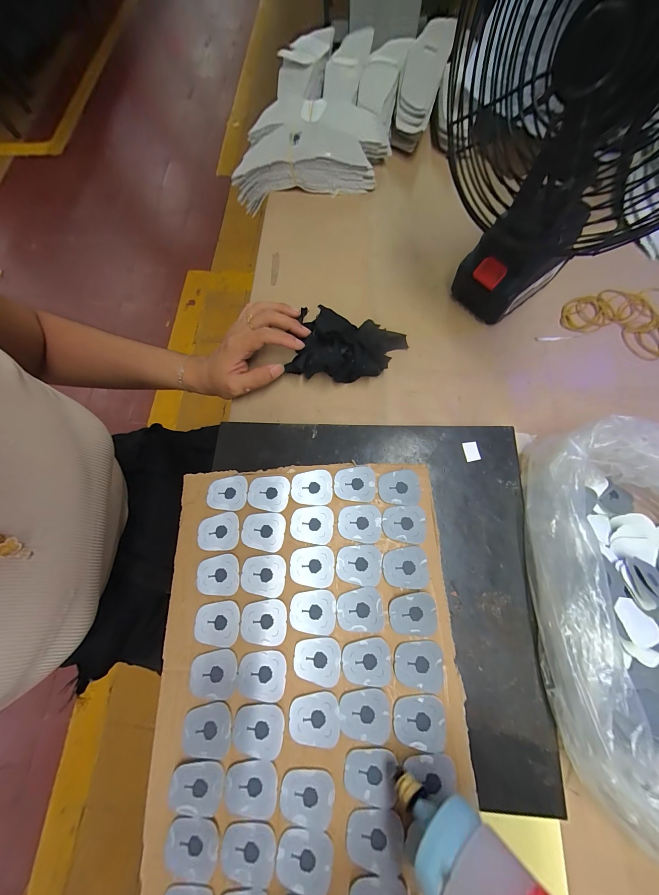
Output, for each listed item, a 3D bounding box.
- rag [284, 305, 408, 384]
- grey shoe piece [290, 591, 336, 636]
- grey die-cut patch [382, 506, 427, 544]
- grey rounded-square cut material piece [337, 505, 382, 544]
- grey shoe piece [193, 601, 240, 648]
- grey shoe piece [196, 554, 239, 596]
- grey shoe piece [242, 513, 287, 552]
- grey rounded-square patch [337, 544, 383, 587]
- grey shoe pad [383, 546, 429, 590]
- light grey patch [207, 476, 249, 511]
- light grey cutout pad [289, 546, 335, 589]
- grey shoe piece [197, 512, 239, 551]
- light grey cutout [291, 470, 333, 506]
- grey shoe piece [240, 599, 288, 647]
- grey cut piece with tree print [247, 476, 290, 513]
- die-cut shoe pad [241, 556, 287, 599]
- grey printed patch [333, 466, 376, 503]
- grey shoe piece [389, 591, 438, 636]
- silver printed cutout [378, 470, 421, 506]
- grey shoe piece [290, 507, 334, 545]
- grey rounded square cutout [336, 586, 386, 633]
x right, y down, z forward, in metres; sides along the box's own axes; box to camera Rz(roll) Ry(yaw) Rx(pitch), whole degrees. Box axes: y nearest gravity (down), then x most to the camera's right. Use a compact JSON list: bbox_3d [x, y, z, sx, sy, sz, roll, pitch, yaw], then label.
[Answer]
[{"bbox_3d":[0.022,-0.114,0.316,0.128,0.053,0.070,7,74,2],"label":"rag"},{"bbox_3d":[-0.014,0.138,0.239,0.038,0.004,0.033,5,74,5],"label":"grey shoe piece"},{"bbox_3d":[0.068,0.069,0.257,0.038,0.004,0.032,4,74,5],"label":"grey die-cut patch"},{"bbox_3d":[0.028,0.069,0.258,0.039,0.004,0.033,5,74,5],"label":"grey rounded-square cut material piece"},{"bbox_3d":[-0.096,0.151,0.243,0.039,0.004,0.033,-1,72,5],"label":"grey shoe piece"},{"bbox_3d":[-0.100,0.114,0.253,0.038,0.004,0.033,-7,74,1],"label":"grey shoe piece"},{"bbox_3d":[-0.061,0.077,0.260,0.038,0.004,0.033,6,74,5],"label":"grey shoe piece"},{"bbox_3d":[0.026,0.102,0.247,0.038,0.004,0.033,5,74,5],"label":"grey rounded-square patch"},{"bbox_3d":[0.067,0.104,0.246,0.039,0.004,0.033,-3,74,2],"label":"grey shoe pad"},{"bbox_3d":[-0.099,0.044,0.274,0.038,0.005,0.032,-2,74,3],"label":"light grey patch"},{"bbox_3d":[-0.015,0.104,0.249,0.038,0.004,0.033,5,74,5],"label":"light grey cutout pad"},{"bbox_3d":[-0.103,0.079,0.264,0.038,0.004,0.032,-11,74,0],"label":"grey shoe piece"},{"bbox_3d":[-0.017,0.039,0.271,0.038,0.004,0.033,-3,74,2],"label":"light grey cutout"},{"bbox_3d":[-0.056,0.147,0.239,0.038,0.004,0.033,2,74,4],"label":"grey shoe piece"},{"bbox_3d":[-0.058,0.044,0.271,0.039,0.004,0.033,6,74,5],"label":"grey cut piece with tree print"},{"bbox_3d":[-0.058,0.112,0.249,0.038,0.004,0.033,5,74,5],"label":"die-cut shoe pad"},{"bbox_3d":[0.024,0.034,0.269,0.038,0.004,0.033,3,74,4],"label":"grey printed patch"},{"bbox_3d":[0.070,0.139,0.236,0.038,0.006,0.032,0,74,3],"label":"grey shoe piece"},{"bbox_3d":[0.066,0.037,0.268,0.038,0.004,0.033,3,74,4],"label":"silver printed cutout"},{"bbox_3d":[-0.016,0.070,0.259,0.038,0.004,0.033,5,74,5],"label":"grey shoe piece"},{"bbox_3d":[0.026,0.136,0.238,0.038,0.004,0.033,0,74,3],"label":"grey rounded square cutout"}]

